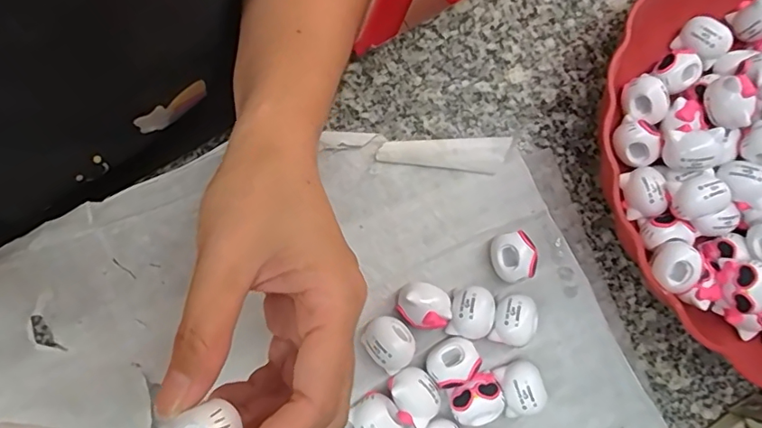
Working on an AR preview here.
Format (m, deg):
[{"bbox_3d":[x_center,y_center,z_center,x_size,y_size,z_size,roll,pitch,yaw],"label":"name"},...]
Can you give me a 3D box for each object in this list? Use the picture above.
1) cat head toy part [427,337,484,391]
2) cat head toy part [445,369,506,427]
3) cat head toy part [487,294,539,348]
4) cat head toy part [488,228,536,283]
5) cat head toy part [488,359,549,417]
[{"bbox_3d":[0.035,0.072,0.246,0.024,0.018,0.020,-32,86,-8],"label":"cat head toy part"},{"bbox_3d":[0.046,0.090,0.244,0.025,0.021,0.021,-28,86,-8],"label":"cat head toy part"},{"bbox_3d":[0.066,0.053,0.252,0.019,0.022,0.024,16,81,-3],"label":"cat head toy part"},{"bbox_3d":[0.066,0.022,0.255,0.021,0.019,0.023,1,82,-5],"label":"cat head toy part"},{"bbox_3d":[0.067,0.085,0.249,0.019,0.024,0.024,-18,84,-7],"label":"cat head toy part"}]

